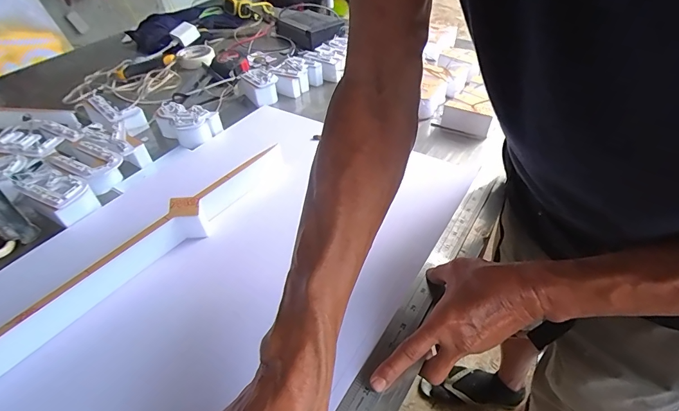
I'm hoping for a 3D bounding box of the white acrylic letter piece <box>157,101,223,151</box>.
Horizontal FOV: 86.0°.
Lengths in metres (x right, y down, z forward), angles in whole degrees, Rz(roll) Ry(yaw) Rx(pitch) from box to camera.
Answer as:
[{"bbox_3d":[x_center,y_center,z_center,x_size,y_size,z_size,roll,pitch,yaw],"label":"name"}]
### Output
[{"bbox_3d":[-0.280,-0.153,0.665,0.104,0.048,0.074,22,49,26],"label":"white acrylic letter piece"}]

